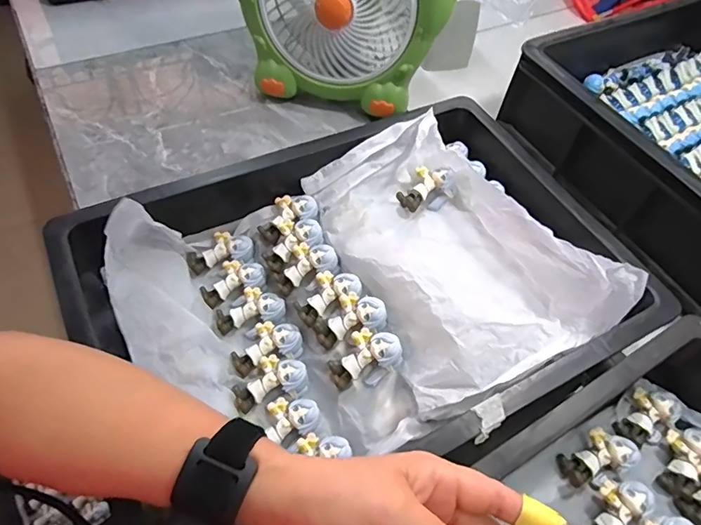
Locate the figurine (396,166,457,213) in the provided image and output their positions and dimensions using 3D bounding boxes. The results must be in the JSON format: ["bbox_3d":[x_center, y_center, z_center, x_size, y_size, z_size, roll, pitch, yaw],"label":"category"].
[{"bbox_3d":[0.079,-0.073,0.485,0.043,0.029,0.059,45,85,-1],"label":"figurine"}]

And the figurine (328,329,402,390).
[{"bbox_3d":[0.012,0.081,0.393,0.061,0.021,0.039,-46,70,3],"label":"figurine"}]

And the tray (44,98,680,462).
[{"bbox_3d":[0.011,0.013,0.419,0.443,0.108,0.322,-22,61,-19],"label":"tray"}]

